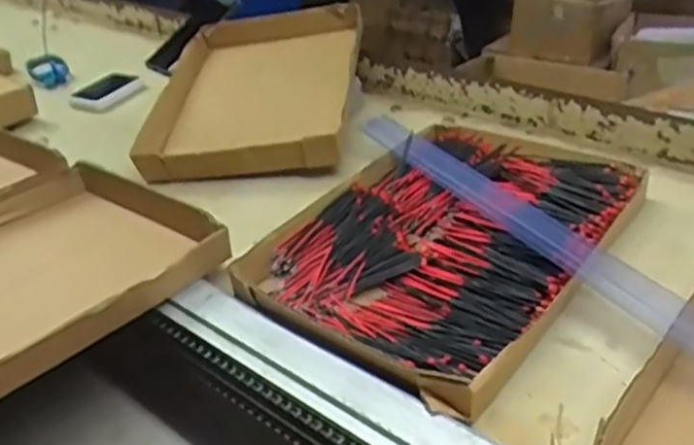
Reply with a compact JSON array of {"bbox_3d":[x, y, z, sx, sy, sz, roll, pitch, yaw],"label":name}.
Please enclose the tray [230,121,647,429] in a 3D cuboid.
[{"bbox_3d":[0.083,0.009,0.596,0.229,0.046,0.309,20,37,36],"label":"tray"}]

